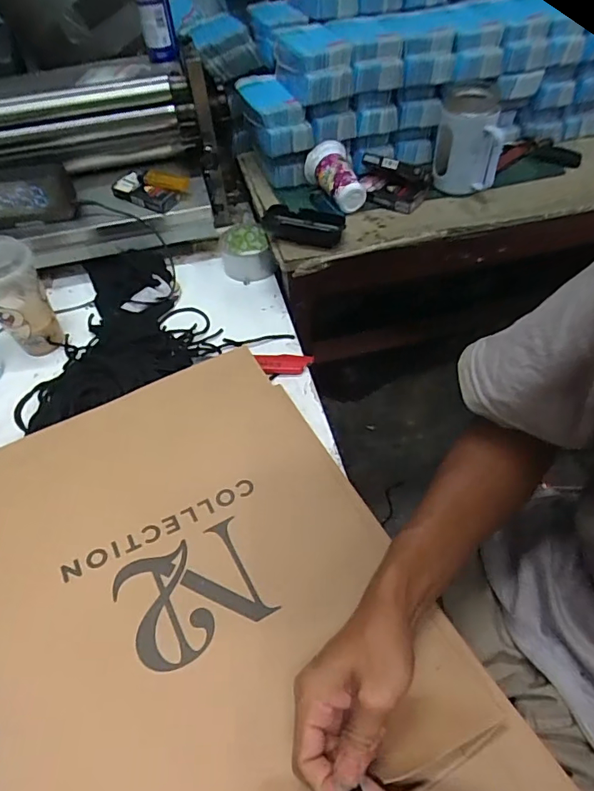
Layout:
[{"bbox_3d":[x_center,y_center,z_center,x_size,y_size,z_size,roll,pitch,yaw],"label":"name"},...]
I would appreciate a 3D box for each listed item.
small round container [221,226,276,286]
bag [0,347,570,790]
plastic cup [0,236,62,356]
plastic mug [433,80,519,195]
[{"bbox_3d":[-0.079,-0.225,0.771,0.080,0.044,0.087,-12,52,-6],"label":"small round container"},{"bbox_3d":[-0.069,0.186,0.402,0.346,0.043,0.504,-23,54,-14],"label":"bag"},{"bbox_3d":[-0.375,-0.133,0.645,0.081,0.145,0.094,-28,55,-18],"label":"plastic cup"},{"bbox_3d":[0.257,-0.382,0.710,0.099,0.116,0.106,9,53,10],"label":"plastic mug"}]

